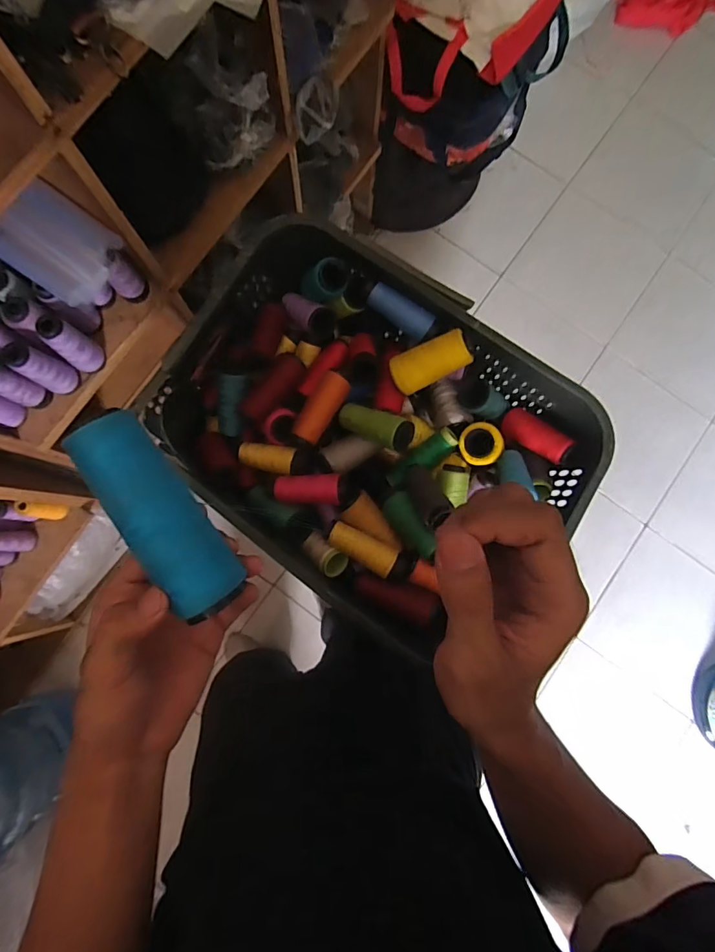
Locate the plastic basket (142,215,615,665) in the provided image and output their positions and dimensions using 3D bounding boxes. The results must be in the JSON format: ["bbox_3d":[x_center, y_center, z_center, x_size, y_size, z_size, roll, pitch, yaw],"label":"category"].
[{"bbox_3d":[0.029,-0.058,0.631,0.551,0.150,0.419,37,83,3],"label":"plastic basket"}]

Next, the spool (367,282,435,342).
[{"bbox_3d":[0.060,-0.229,0.631,0.093,0.030,0.033,31,83,2],"label":"spool"}]

